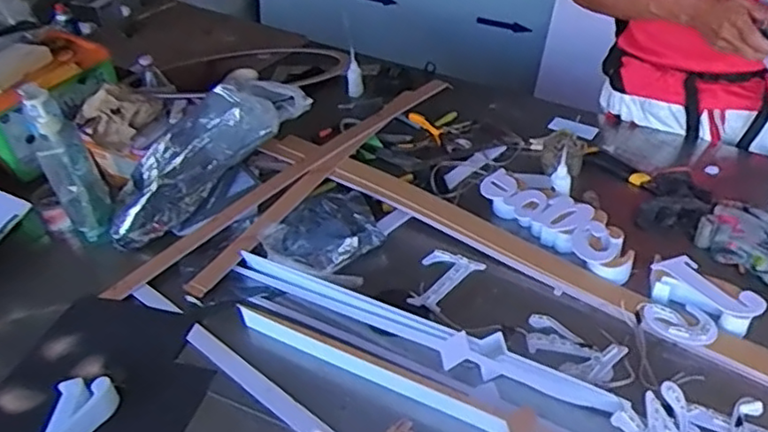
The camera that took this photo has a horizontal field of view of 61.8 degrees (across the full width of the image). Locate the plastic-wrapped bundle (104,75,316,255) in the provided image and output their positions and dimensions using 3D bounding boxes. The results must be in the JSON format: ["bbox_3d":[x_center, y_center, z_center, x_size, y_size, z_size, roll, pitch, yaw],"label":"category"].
[{"bbox_3d":[-0.326,-0.114,1.160,0.409,0.138,0.158,-39,40,14],"label":"plastic-wrapped bundle"}]

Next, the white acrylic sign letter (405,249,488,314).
[{"bbox_3d":[0.086,0.097,1.005,0.082,0.011,0.134,29,52,35],"label":"white acrylic sign letter"}]

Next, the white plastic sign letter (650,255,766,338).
[{"bbox_3d":[0.447,0.107,0.896,0.141,0.035,0.066,26,50,32],"label":"white plastic sign letter"}]

